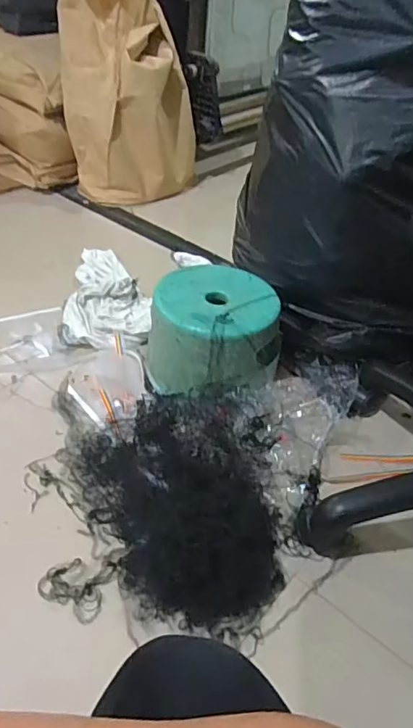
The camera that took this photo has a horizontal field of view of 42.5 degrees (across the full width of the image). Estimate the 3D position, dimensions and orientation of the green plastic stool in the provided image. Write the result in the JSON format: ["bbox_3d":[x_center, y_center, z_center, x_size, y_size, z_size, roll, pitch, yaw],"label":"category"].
[{"bbox_3d":[0.016,-0.046,0.987,0.231,0.162,0.227,4,39,-3],"label":"green plastic stool"}]

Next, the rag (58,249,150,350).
[{"bbox_3d":[-0.212,-0.168,1.208,0.191,0.054,0.385,3,39,-5],"label":"rag"}]

